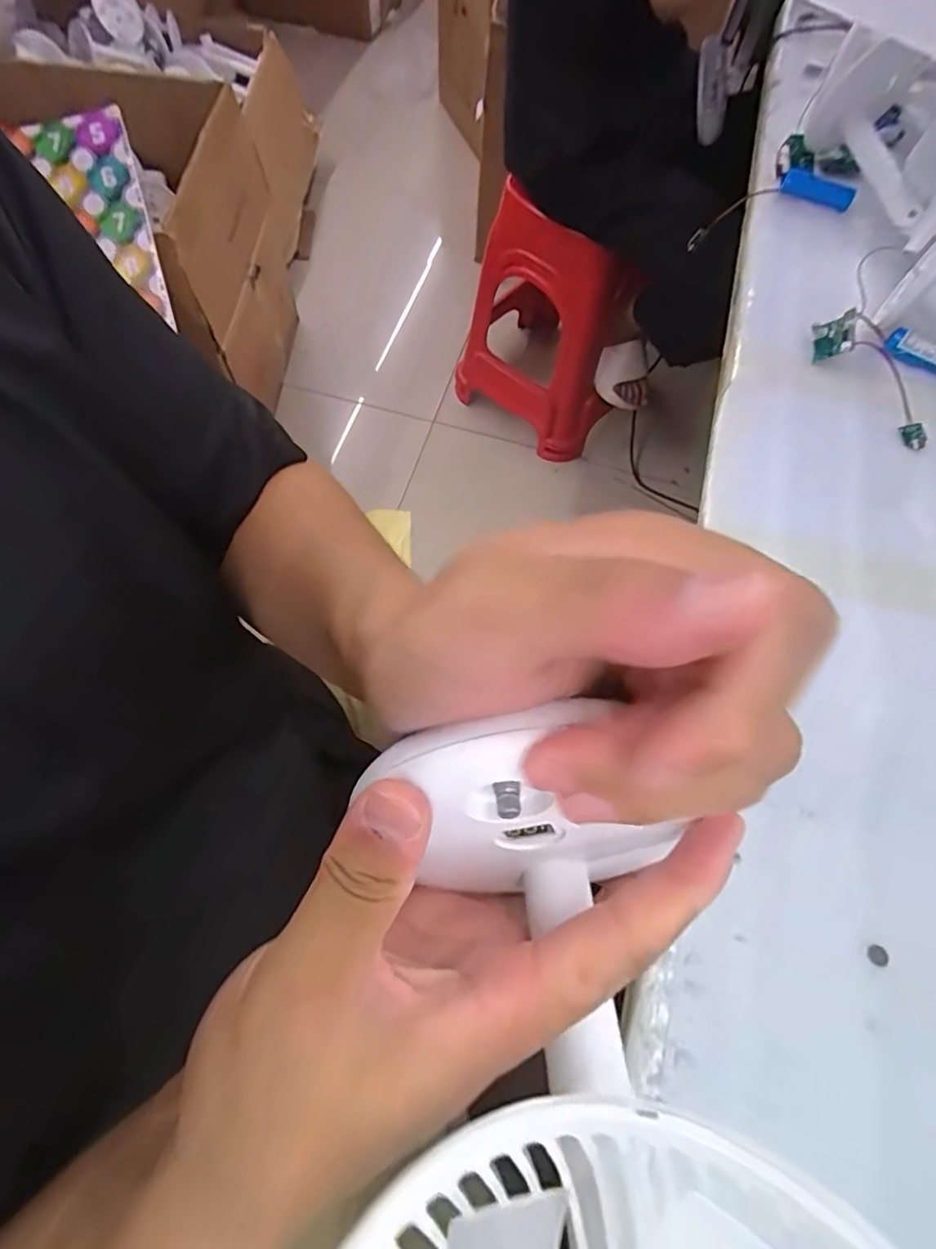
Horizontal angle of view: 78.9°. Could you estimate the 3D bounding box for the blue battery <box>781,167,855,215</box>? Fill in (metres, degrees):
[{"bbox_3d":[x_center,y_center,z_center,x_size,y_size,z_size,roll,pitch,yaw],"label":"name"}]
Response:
[{"bbox_3d":[0.333,-0.414,0.543,0.066,0.022,0.021,32,69,11],"label":"blue battery"}]

